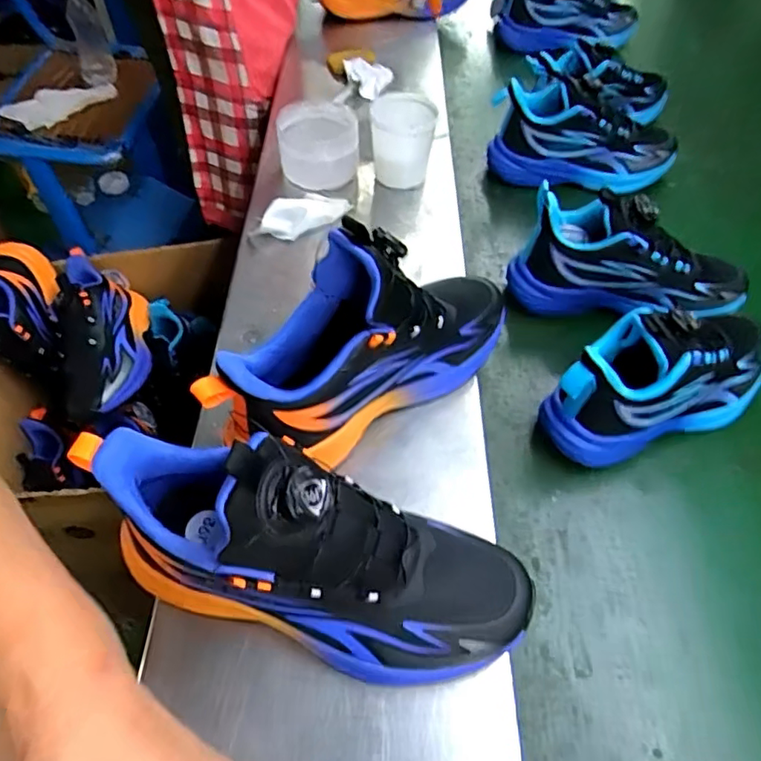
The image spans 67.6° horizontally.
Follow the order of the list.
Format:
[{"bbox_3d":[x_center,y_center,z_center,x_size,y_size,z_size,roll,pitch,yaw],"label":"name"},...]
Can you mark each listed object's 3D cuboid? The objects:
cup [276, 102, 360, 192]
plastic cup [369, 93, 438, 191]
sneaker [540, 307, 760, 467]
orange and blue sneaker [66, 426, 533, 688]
[{"bbox_3d":[-0.070,-0.273,0.662,0.087,0.066,0.078,0,52,-3],"label":"cup"},{"bbox_3d":[0.025,-0.269,0.653,0.069,0.093,0.068,1,52,-2],"label":"plastic cup"},{"bbox_3d":[0.235,-0.004,0.464,0.212,0.115,0.074,-19,55,-17],"label":"sneaker"},{"bbox_3d":[-0.043,0.101,0.333,0.269,0.160,0.085,11,52,7],"label":"orange and blue sneaker"}]

